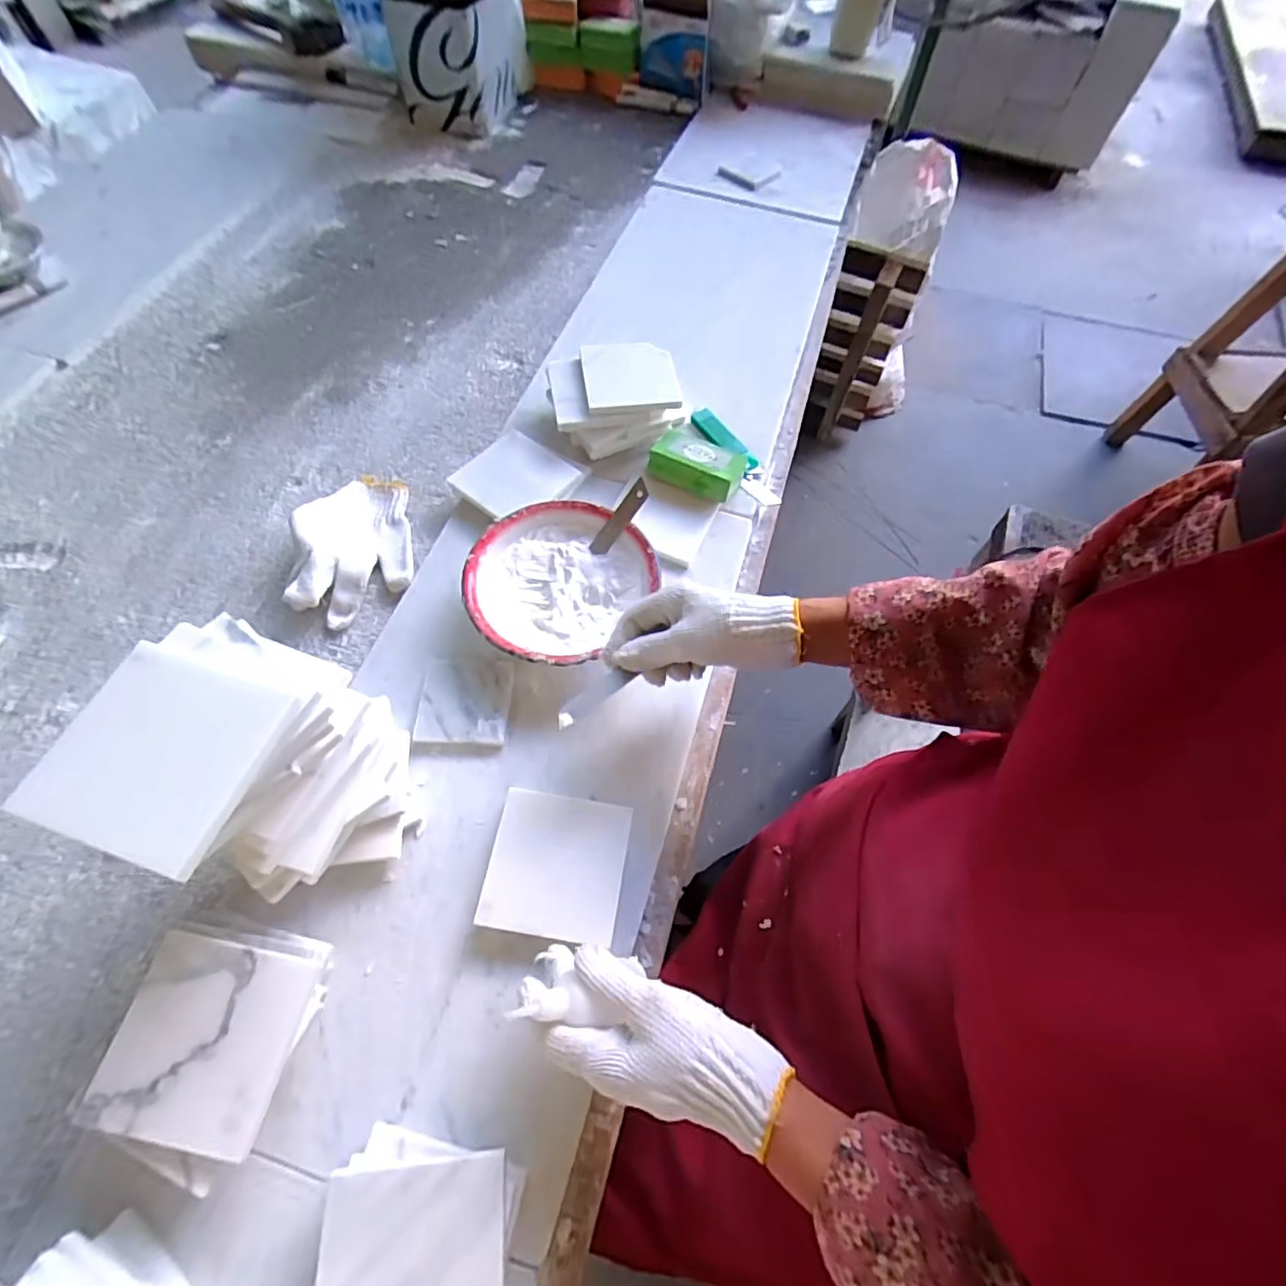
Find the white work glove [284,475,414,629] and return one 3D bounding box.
[{"bbox_3d":[-0.293,-0.105,0.600,0.109,0.046,0.183,-11,62,-7],"label":"white work glove"}]

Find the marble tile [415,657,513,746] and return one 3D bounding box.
[{"bbox_3d":[-0.156,0.049,0.523,0.077,0.007,0.078,1,61,-2],"label":"marble tile"}]

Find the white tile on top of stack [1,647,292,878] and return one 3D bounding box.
[{"bbox_3d":[-0.249,0.055,0.308,0.098,0.008,0.097,17,65,7],"label":"white tile on top of stack"}]

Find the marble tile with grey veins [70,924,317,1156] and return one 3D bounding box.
[{"bbox_3d":[-0.265,0.239,0.361,0.099,0.013,0.100,10,64,3],"label":"marble tile with grey veins"}]

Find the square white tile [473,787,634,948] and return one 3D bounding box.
[{"bbox_3d":[-0.064,0.167,0.452,0.099,0.005,0.099,11,63,-3],"label":"square white tile"}]

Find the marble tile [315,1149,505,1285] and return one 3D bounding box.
[{"bbox_3d":[-0.128,0.348,0.326,0.100,0.009,0.100,-3,64,-3],"label":"marble tile"}]

